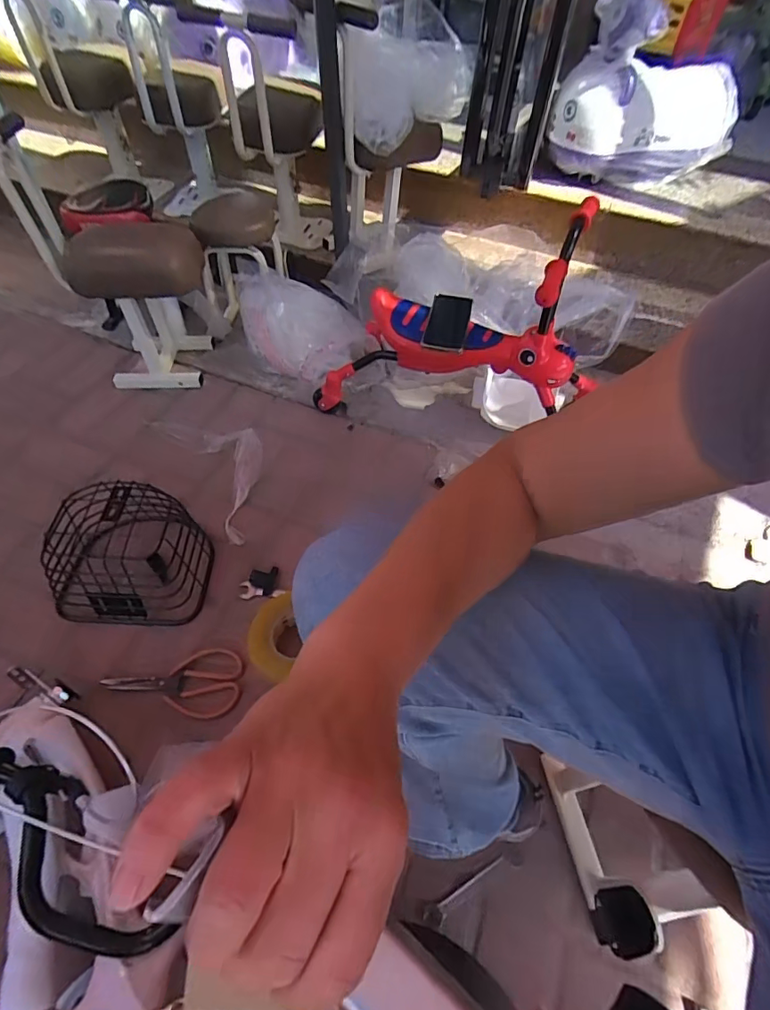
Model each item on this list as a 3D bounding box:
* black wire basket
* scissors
[{"bbox_3d":[-0.412,0.076,0.814,0.216,0.134,0.198,5,53,2],"label":"black wire basket"},{"bbox_3d":[-0.317,0.276,0.749,0.195,0.019,0.102,-8,53,-7],"label":"scissors"}]

